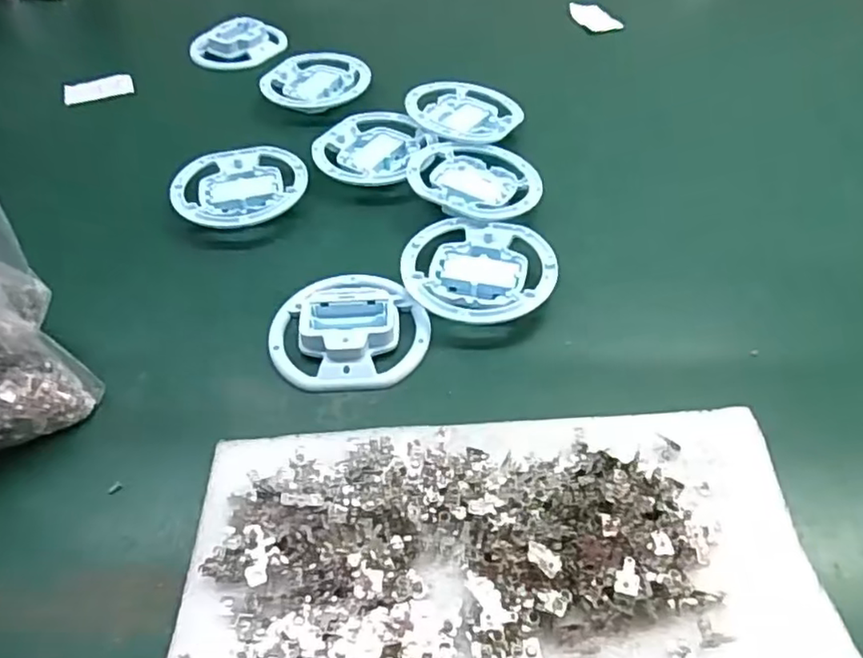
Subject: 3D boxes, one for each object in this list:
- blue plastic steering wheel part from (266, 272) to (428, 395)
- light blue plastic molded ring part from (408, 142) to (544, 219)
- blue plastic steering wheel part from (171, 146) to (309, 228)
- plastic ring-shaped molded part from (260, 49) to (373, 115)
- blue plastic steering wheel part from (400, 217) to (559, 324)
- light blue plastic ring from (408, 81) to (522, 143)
[{"bbox_3d":[-0.054,-0.003,0.424,0.102,0.020,0.094,-2,49,0],"label":"blue plastic steering wheel part"},{"bbox_3d":[0.033,-0.120,0.516,0.105,0.024,0.096,33,57,27],"label":"light blue plastic molded ring part"},{"bbox_3d":[-0.157,-0.117,0.524,0.101,0.016,0.104,-1,49,1],"label":"blue plastic steering wheel part"},{"bbox_3d":[-0.117,-0.253,0.647,0.103,0.016,0.099,-11,49,-8],"label":"plastic ring-shaped molded part"},{"bbox_3d":[0.033,-0.039,0.452,0.103,0.019,0.098,-2,49,0],"label":"blue plastic steering wheel part"},{"bbox_3d":[0.028,-0.198,0.587,0.101,0.018,0.094,-1,49,1],"label":"light blue plastic ring"}]

